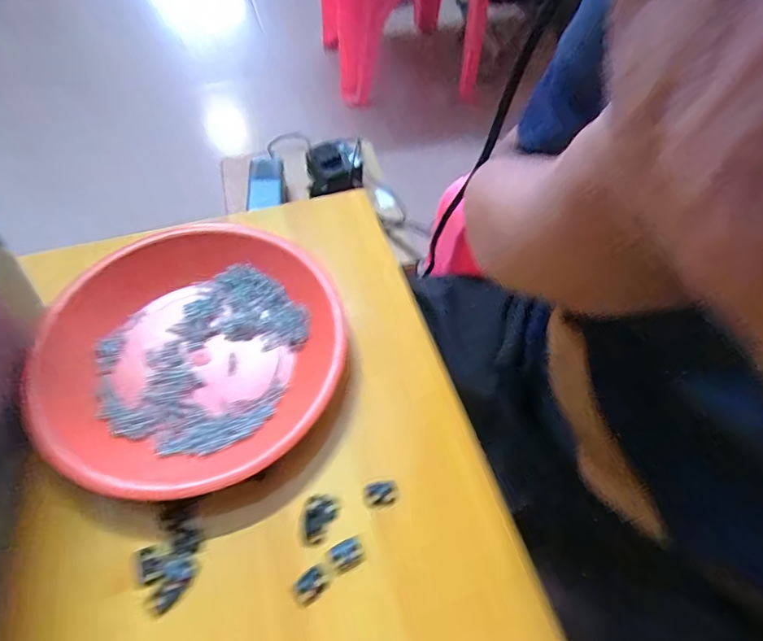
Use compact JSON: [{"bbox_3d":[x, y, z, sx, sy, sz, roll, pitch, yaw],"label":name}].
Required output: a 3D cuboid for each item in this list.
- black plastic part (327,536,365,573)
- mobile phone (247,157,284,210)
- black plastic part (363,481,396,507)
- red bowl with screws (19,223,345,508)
[{"bbox_3d":[-0.020,0.130,0.265,0.020,0.004,0.015,-18,59,-12],"label":"black plastic part"},{"bbox_3d":[-0.182,-0.219,0.744,0.053,0.013,0.142,-6,50,-9],"label":"mobile phone"},{"bbox_3d":[-0.001,0.103,0.283,0.020,0.004,0.013,-5,57,-4],"label":"black plastic part"},{"bbox_3d":[-0.124,0.019,0.316,0.185,0.031,0.190,0,57,-1],"label":"red bowl with screws"}]

